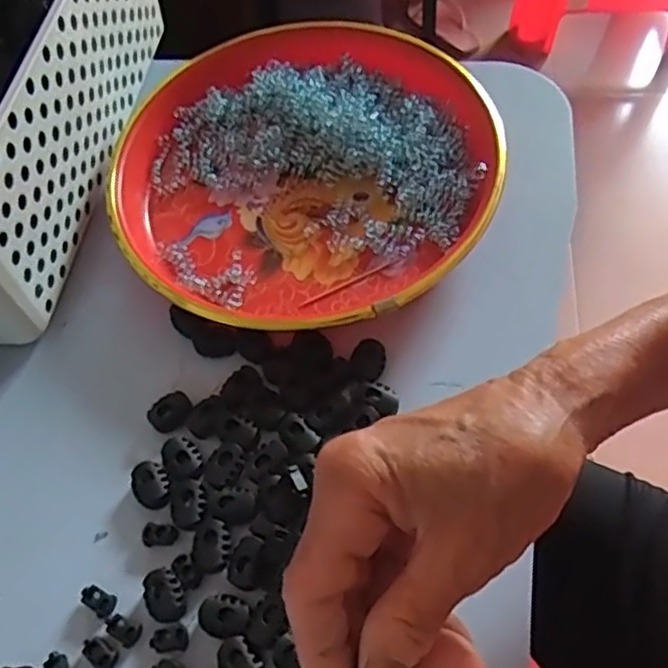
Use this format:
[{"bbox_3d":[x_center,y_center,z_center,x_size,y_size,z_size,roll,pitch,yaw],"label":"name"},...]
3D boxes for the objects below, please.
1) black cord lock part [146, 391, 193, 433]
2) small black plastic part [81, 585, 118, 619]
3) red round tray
[{"bbox_3d":[-0.082,0.039,0.342,0.013,0.012,0.022,33,68,22],"label":"black cord lock part"},{"bbox_3d":[-0.103,0.117,0.300,0.017,0.006,0.010,29,66,21],"label":"small black plastic part"},{"bbox_3d":[-0.019,-0.096,0.395,0.214,0.032,0.213,-3,59,4],"label":"red round tray"}]

